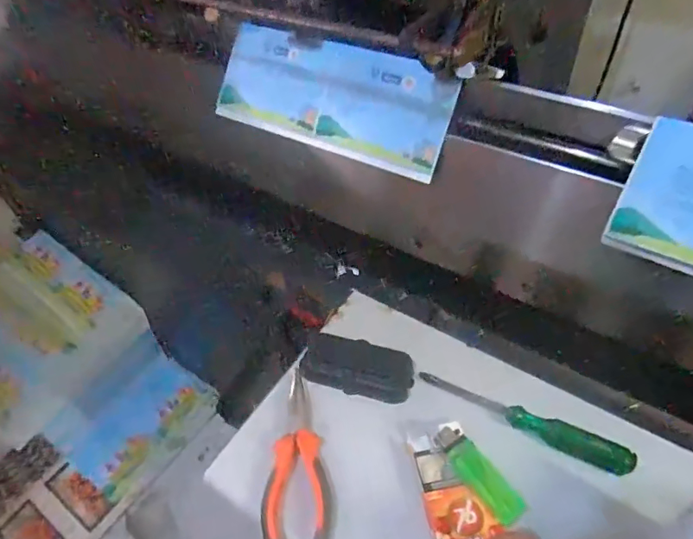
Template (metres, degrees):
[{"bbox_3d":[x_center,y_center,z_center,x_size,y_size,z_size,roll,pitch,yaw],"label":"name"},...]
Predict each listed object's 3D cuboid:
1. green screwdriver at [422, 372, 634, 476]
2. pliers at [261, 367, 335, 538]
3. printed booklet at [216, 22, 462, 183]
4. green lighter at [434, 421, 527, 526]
[{"bbox_3d":[0.151,0.133,0.432,0.181,0.027,0.022,19,54,23],"label":"green screwdriver"},{"bbox_3d":[-0.041,0.162,0.431,0.055,0.023,0.153,-6,48,2],"label":"pliers"},{"bbox_3d":[-0.025,-0.202,0.573,0.307,0.119,0.007,23,17,23],"label":"printed booklet"},{"bbox_3d":[0.105,0.161,0.393,0.027,0.012,0.083,-32,52,-19],"label":"green lighter"}]

